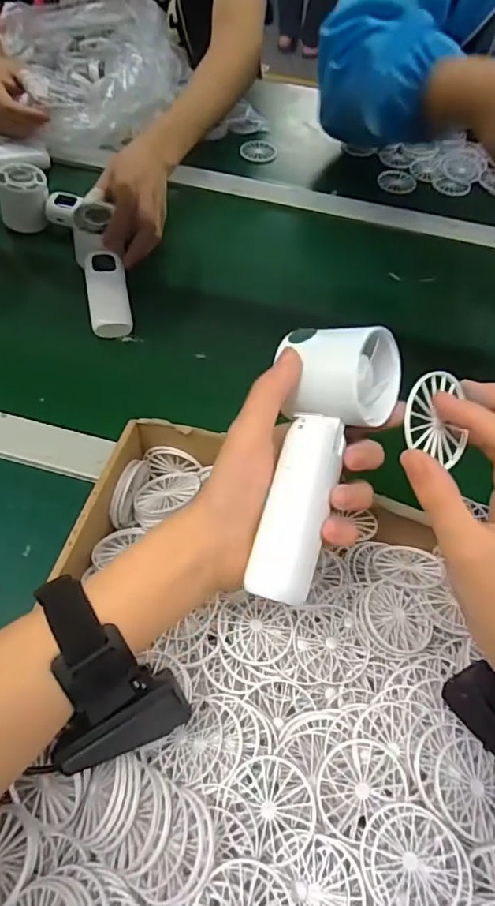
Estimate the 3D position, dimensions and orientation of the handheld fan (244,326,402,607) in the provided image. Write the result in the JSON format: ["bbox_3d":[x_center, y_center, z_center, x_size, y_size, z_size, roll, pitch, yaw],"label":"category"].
[{"bbox_3d":[0.035,0.002,0.289,0.065,0.047,0.151,17,81,9],"label":"handheld fan"}]

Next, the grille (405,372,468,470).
[{"bbox_3d":[0.096,-0.016,0.279,0.044,0.050,0.006,-17,13,-34],"label":"grille"}]

